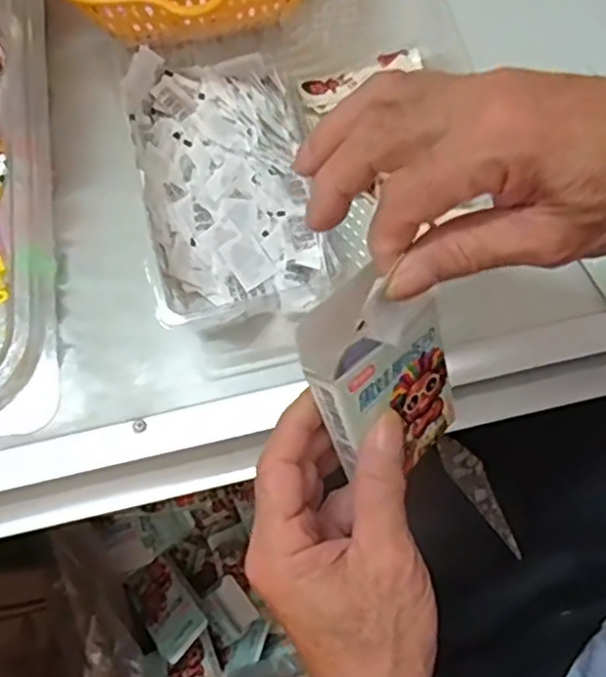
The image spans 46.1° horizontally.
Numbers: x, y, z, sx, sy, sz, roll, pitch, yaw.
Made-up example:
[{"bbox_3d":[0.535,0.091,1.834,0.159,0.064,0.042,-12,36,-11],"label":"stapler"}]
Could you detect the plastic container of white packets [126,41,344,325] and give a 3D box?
[{"bbox_3d":[-0.047,-0.099,0.430,0.103,0.056,0.173,-12,74,-2],"label":"plastic container of white packets"}]

